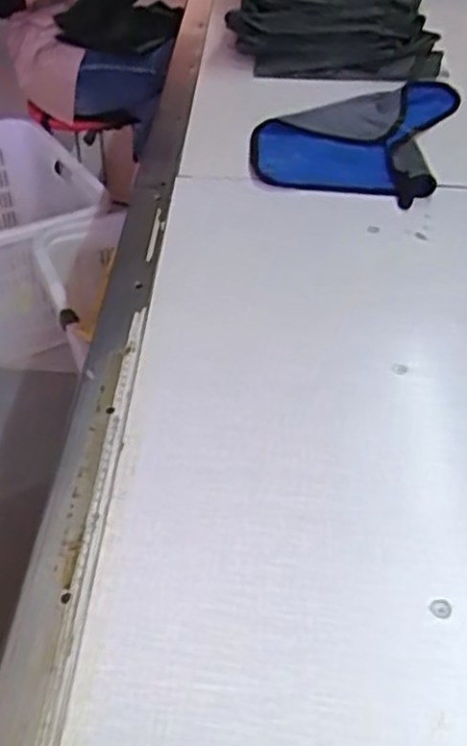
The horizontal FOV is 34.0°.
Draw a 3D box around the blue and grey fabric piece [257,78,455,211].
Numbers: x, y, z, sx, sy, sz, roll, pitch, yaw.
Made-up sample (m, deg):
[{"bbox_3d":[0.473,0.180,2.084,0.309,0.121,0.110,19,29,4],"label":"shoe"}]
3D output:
[{"bbox_3d":[0.178,-0.349,1.124,0.265,0.044,0.365,12,43,11],"label":"blue and grey fabric piece"}]

